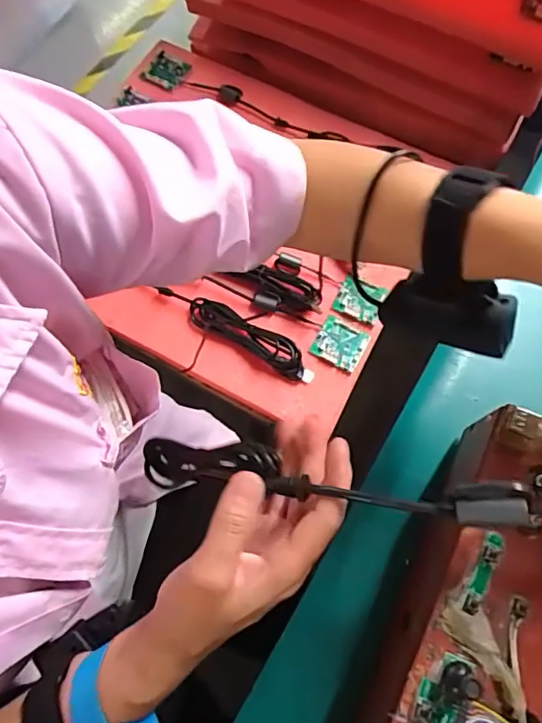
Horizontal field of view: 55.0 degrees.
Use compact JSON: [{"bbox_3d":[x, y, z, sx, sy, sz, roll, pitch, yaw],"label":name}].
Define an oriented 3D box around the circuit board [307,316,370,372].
[{"bbox_3d":[0.085,-0.022,0.642,0.060,0.007,0.057,28,73,10],"label":"circuit board"}]

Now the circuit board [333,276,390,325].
[{"bbox_3d":[0.113,-0.079,0.661,0.056,0.014,0.054,23,72,8],"label":"circuit board"}]

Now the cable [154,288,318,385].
[{"bbox_3d":[-0.039,-0.038,0.638,0.208,0.021,0.040,29,73,10],"label":"cable"}]

